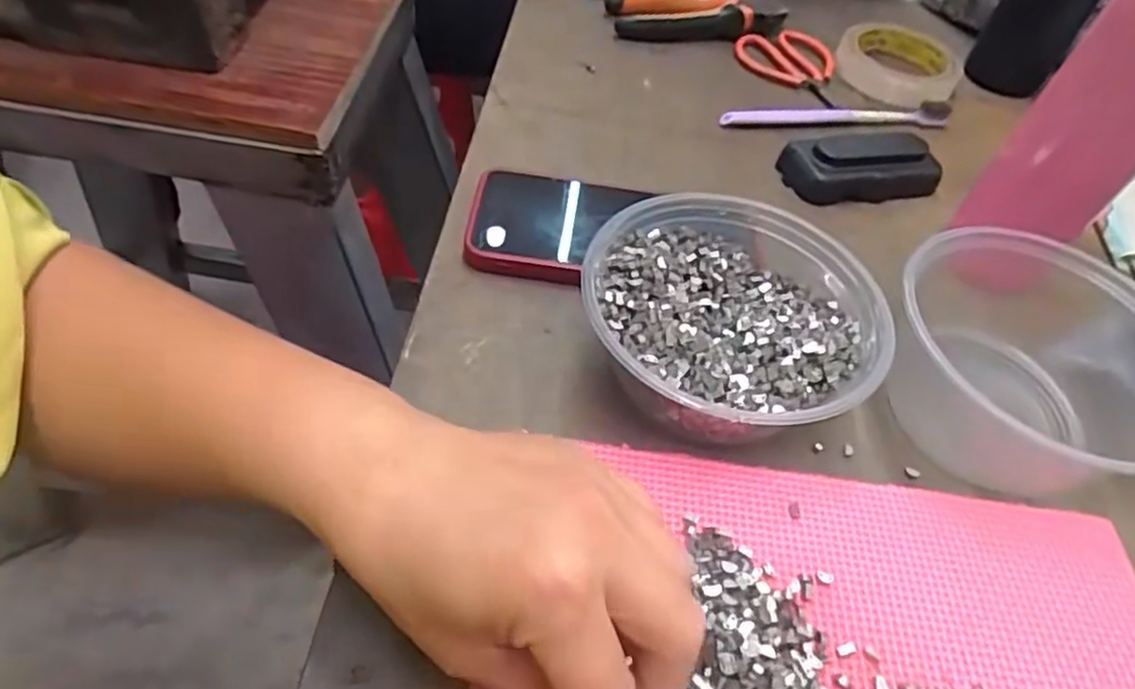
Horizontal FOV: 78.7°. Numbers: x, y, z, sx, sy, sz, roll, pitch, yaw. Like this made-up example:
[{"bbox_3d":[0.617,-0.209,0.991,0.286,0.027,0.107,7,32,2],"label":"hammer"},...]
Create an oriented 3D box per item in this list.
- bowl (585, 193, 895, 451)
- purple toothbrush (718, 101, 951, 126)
[{"bbox_3d":[0.075,-0.010,0.331,0.134,0.055,0.136,3,51,-3],"label":"bowl"},{"bbox_3d":[0.204,-0.172,0.519,0.183,0.009,0.020,-7,52,-11],"label":"purple toothbrush"}]

